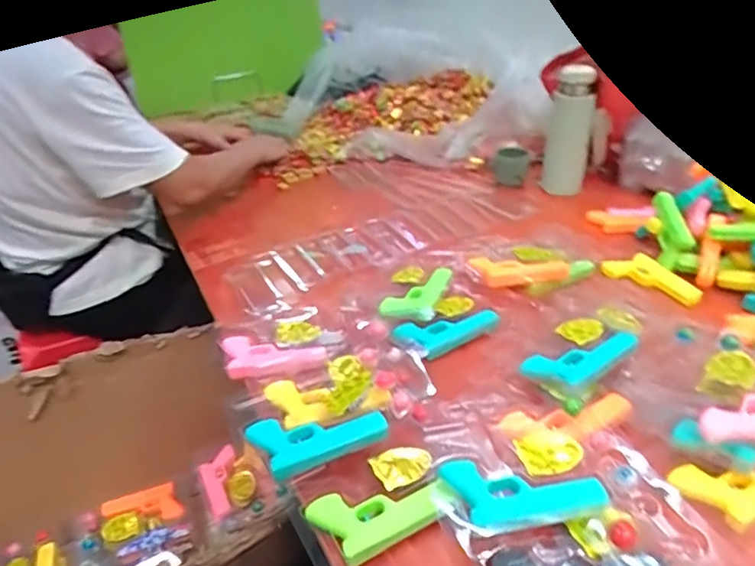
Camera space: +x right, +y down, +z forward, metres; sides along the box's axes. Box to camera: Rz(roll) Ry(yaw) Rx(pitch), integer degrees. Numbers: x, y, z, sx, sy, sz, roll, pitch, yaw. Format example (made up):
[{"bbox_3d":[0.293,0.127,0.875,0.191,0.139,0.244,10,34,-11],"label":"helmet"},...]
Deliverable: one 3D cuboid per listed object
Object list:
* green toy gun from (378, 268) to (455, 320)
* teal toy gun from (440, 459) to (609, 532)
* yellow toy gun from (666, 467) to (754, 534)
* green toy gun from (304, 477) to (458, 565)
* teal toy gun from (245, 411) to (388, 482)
[{"bbox_3d":[0.049,0.017,0.684,0.060,0.024,0.112,10,34,20],"label":"green toy gun"},{"bbox_3d":[0.114,0.164,0.430,0.114,0.019,0.061,-6,32,-4],"label":"teal toy gun"},{"bbox_3d":[0.302,0.156,0.447,0.109,0.016,0.060,-16,34,-19],"label":"yellow toy gun"},{"bbox_3d":[0.002,0.179,0.439,0.105,0.022,0.062,-16,34,-20],"label":"green toy gun"},{"bbox_3d":[-0.053,0.136,0.500,0.116,0.015,0.059,-15,33,-18],"label":"teal toy gun"}]

